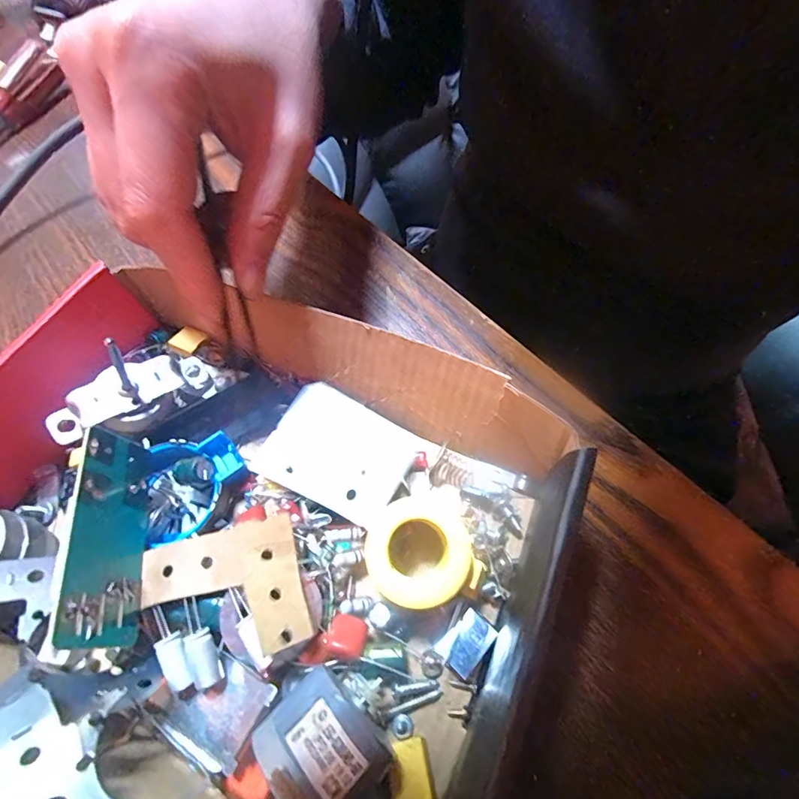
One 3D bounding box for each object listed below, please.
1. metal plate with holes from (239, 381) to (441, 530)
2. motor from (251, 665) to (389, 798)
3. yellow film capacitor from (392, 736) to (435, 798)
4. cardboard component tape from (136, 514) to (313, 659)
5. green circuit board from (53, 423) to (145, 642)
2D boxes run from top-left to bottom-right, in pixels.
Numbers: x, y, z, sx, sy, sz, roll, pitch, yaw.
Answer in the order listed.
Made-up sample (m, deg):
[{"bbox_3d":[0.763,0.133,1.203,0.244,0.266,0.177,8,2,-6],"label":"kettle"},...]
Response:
[{"bbox_3d":[-0.025,0.018,0.168,0.062,0.005,0.043,29,59,5],"label":"metal plate with holes"},{"bbox_3d":[-0.022,0.091,0.118,0.034,0.025,0.024,37,71,20],"label":"motor"},{"bbox_3d":[0.003,0.109,0.126,0.012,0.008,0.017,-9,62,-1],"label":"yellow film capacitor"},{"bbox_3d":[-0.057,0.061,0.137,0.051,0.010,0.039,-17,67,1],"label":"cardboard component tape"},{"bbox_3d":[-0.092,0.041,0.138,0.008,0.023,0.065,-13,62,-3],"label":"green circuit board"}]

